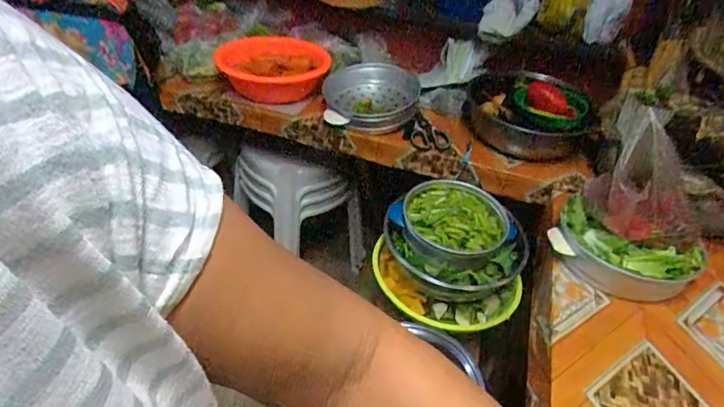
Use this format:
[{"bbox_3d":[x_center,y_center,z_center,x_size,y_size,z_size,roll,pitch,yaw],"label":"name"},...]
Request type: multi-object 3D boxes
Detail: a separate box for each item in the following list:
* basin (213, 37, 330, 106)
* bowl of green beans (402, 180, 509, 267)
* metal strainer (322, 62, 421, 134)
[{"bbox_3d":[-0.233,-0.341,1.212,0.257,0.096,0.254,4,38,-3],"label":"basin"},{"bbox_3d":[0.190,0.029,0.974,0.205,0.053,0.224,4,38,-3],"label":"bowl of green beans"},{"bbox_3d":[0.007,-0.265,1.179,0.251,0.094,0.221,12,39,7],"label":"metal strainer"}]

